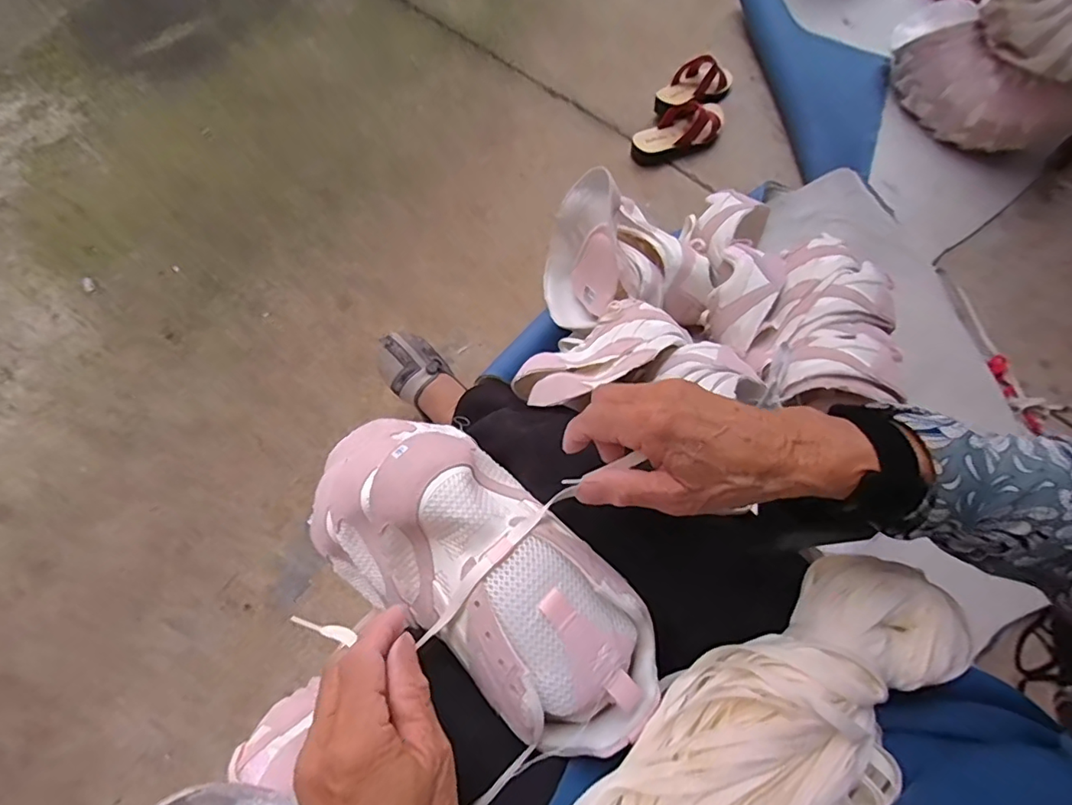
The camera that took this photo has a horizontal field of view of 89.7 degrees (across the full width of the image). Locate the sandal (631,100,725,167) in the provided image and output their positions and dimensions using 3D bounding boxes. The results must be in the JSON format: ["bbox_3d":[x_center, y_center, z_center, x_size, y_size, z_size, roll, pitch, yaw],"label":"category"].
[{"bbox_3d":[0.296,-0.564,1.119,0.229,0.069,0.097,-33,69,-17],"label":"sandal"}]

